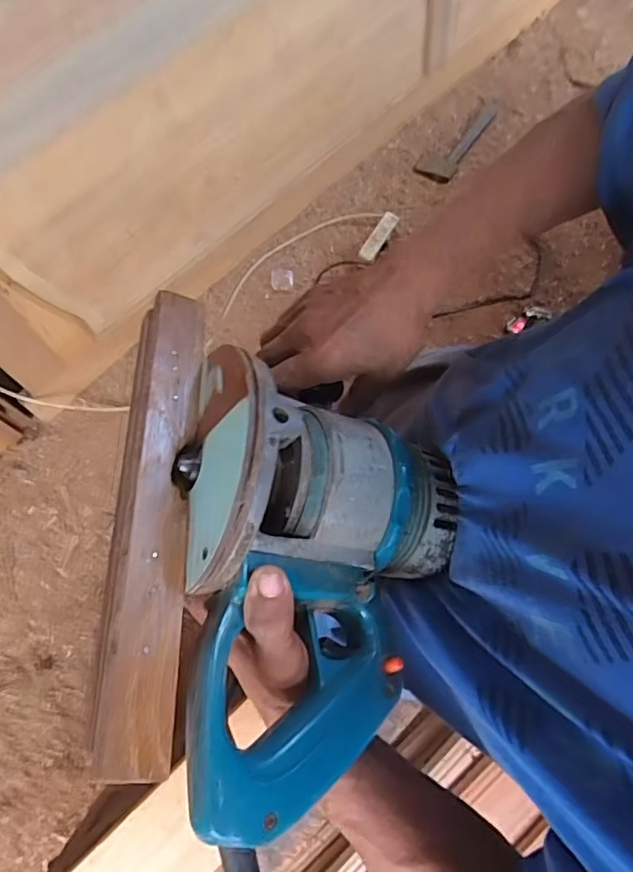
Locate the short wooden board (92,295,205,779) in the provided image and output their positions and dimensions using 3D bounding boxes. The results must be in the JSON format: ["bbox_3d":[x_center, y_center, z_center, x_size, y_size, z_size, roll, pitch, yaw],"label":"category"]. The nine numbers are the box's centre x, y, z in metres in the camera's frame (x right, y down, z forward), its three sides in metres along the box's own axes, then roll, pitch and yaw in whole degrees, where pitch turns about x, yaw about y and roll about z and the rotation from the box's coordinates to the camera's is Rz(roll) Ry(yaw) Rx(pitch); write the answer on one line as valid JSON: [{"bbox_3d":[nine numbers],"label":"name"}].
[{"bbox_3d":[-0.095,0.031,0.327,0.038,0.024,0.294,-1,62,-3],"label":"short wooden board"}]

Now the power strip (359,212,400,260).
[{"bbox_3d":[0.162,-0.518,1.419,0.043,0.030,0.135,36,89,8],"label":"power strip"}]

